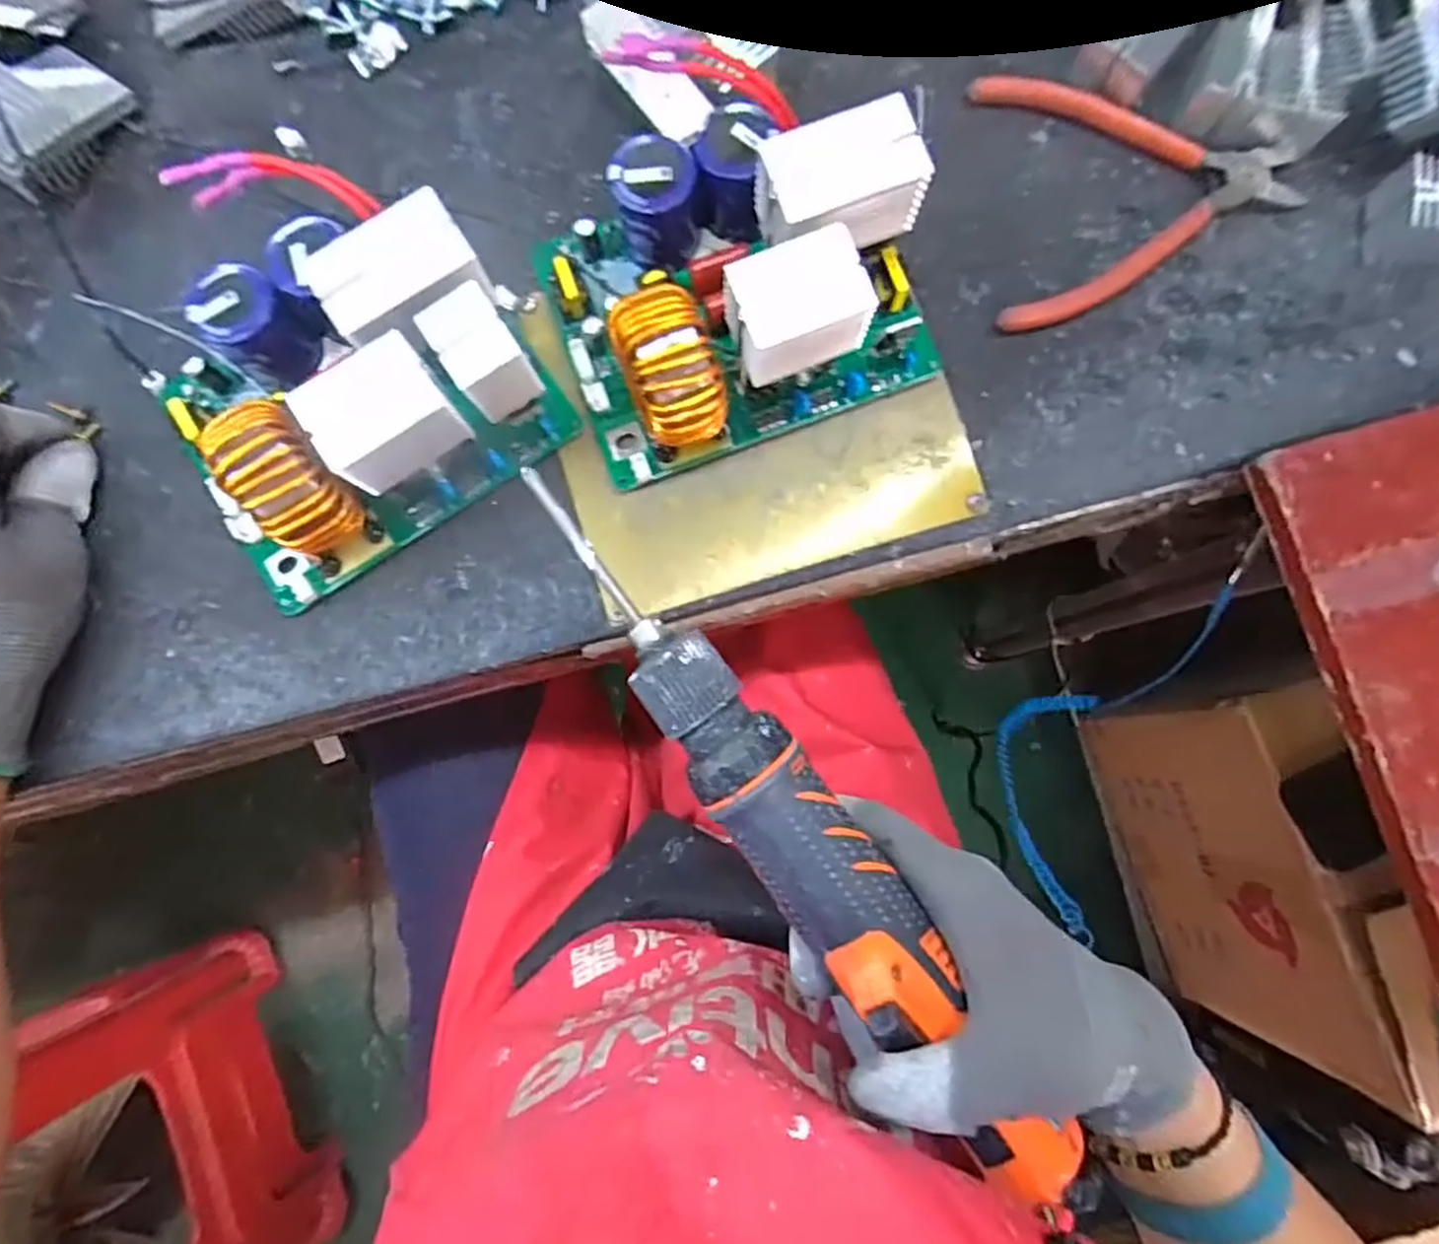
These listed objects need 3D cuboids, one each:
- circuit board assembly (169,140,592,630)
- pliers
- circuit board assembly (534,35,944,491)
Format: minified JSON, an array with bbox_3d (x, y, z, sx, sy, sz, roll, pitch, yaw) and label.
[{"bbox_3d":[-0.156,-0.100,0.300,0.145,0.075,0.126,-33,82,-4],"label":"circuit board assembly"},{"bbox_3d":[0.186,-0.192,0.334,0.132,0.011,0.122,-3,81,1],"label":"pliers"},{"bbox_3d":[0.002,-0.143,0.304,0.157,0.074,0.126,-20,81,-2],"label":"circuit board assembly"}]

